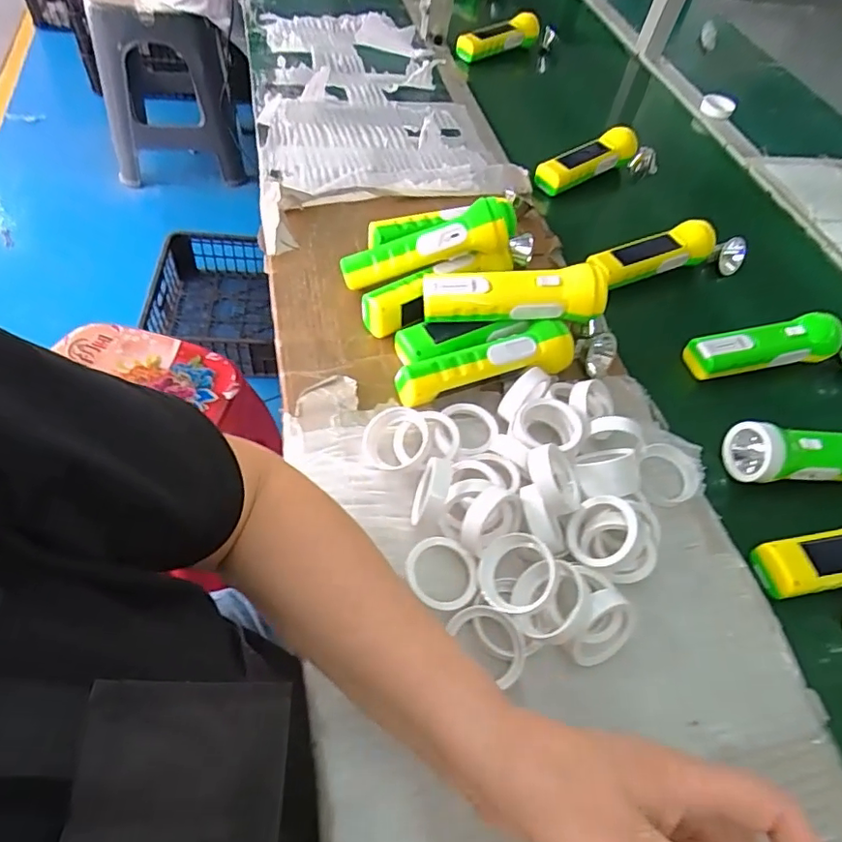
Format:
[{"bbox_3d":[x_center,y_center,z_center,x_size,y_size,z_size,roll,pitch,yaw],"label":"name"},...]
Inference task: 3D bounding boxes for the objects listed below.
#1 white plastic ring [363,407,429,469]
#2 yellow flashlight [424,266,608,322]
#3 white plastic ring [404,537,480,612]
[{"bbox_3d":[-0.021,0.016,0.439,0.050,0.024,0.046,4,55,-6],"label":"white plastic ring"},{"bbox_3d":[0.082,-0.119,0.497,0.160,0.041,0.041,6,55,2],"label":"yellow flashlight"},{"bbox_3d":[0.014,0.110,0.399,0.051,0.016,0.051,4,55,-6],"label":"white plastic ring"}]

